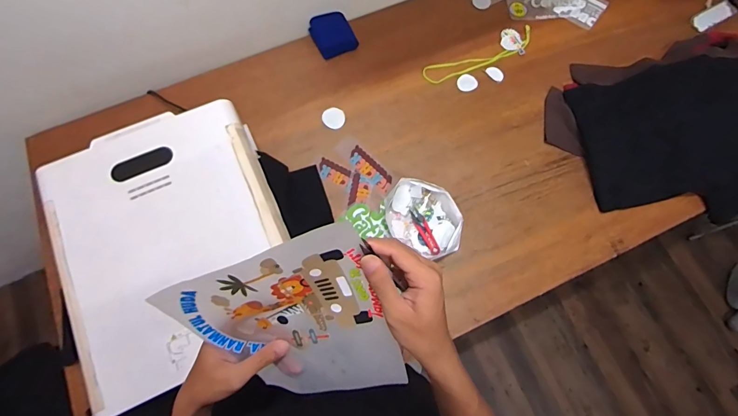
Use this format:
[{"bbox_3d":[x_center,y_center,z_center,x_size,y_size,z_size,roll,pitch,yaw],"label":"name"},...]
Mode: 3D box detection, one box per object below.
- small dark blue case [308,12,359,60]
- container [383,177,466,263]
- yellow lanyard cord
[{"bbox_3d":[-0.100,-0.489,1.043,0.112,0.044,0.114,-28,74,-8],"label":"small dark blue case"},{"bbox_3d":[0.127,0.027,0.872,0.196,0.041,0.165,32,75,10],"label":"container"},{"bbox_3d":[0.318,-0.430,1.045,0.349,0.005,0.068,-24,73,-7],"label":"yellow lanyard cord"}]

